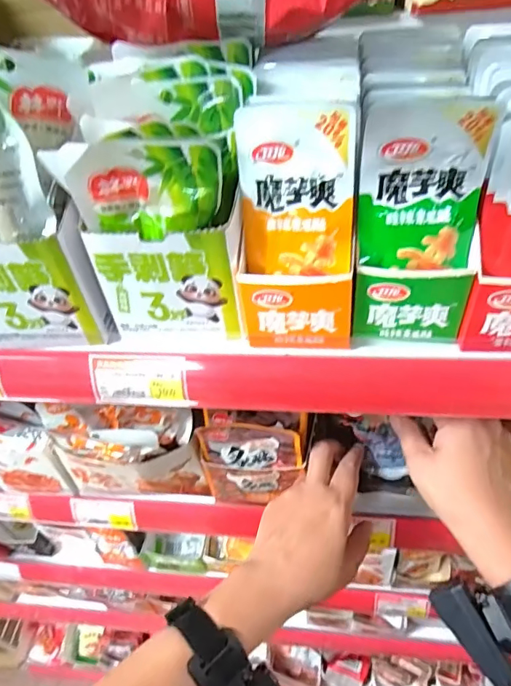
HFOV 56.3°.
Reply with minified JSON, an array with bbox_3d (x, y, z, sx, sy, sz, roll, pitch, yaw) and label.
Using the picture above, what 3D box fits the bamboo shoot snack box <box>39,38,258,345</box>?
[{"bbox_3d":[-0.057,-0.094,0.325,0.108,0.164,0.097,2,47,9],"label":"bamboo shoot snack box"}]

